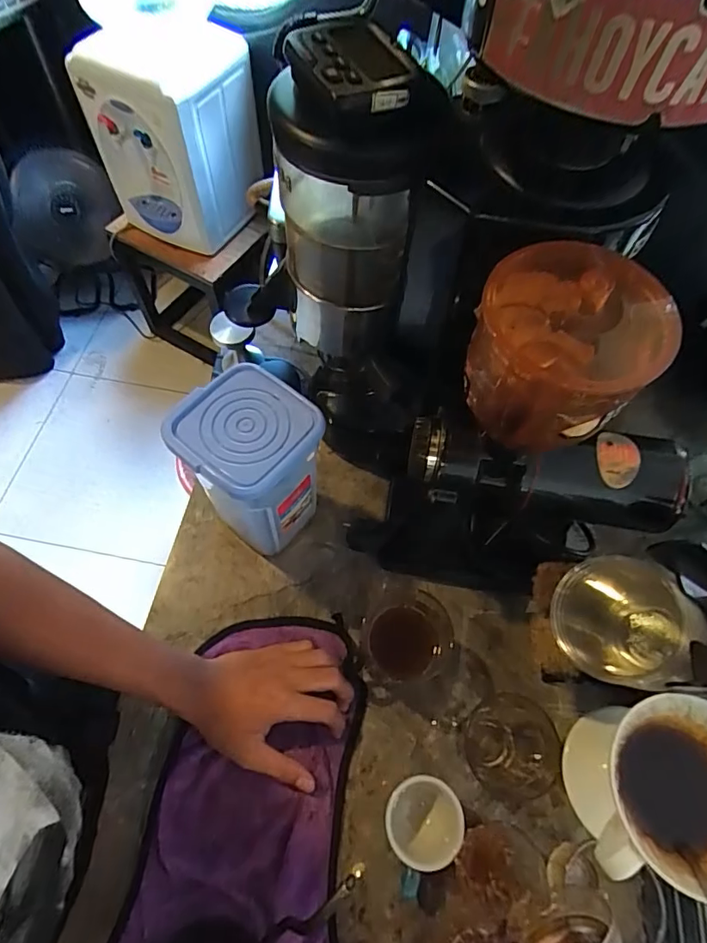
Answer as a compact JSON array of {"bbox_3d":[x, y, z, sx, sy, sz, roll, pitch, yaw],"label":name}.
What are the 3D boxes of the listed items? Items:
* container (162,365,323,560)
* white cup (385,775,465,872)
[{"bbox_3d":[-0.094,0.005,0.491,0.101,0.196,0.101,37,67,14],"label":"container"},{"bbox_3d":[0.056,0.293,0.426,0.058,0.066,0.061,1,64,-2],"label":"white cup"}]

